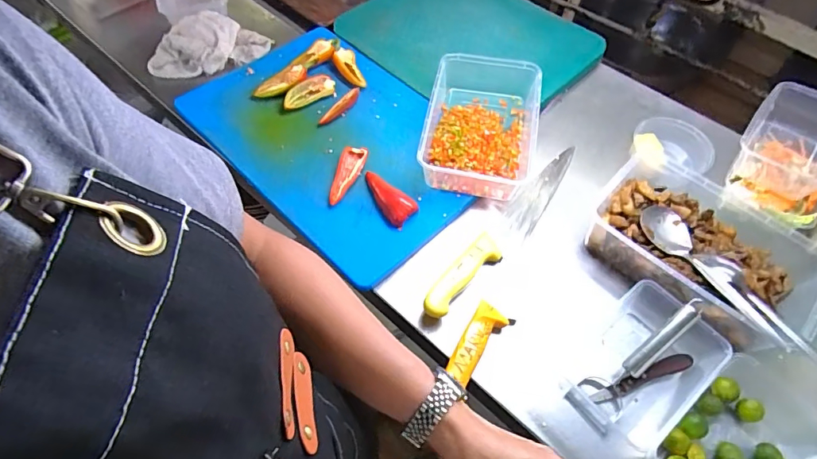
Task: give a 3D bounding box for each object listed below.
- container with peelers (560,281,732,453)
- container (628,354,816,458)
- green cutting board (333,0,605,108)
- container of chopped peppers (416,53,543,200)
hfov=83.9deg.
[{"bbox_3d":[0.264,0.150,0.508,0.171,0.068,0.113,-39,66,-24],"label":"container with peelers"},{"bbox_3d":[0.344,0.223,0.474,0.196,0.060,0.136,-28,62,-19],"label":"container"},{"bbox_3d":[0.104,-0.355,0.814,0.317,0.027,0.393,-39,67,-24],"label":"green cutting board"},{"bbox_3d":[0.108,-0.147,0.660,0.158,0.074,0.218,11,57,5],"label":"container of chopped peppers"}]

